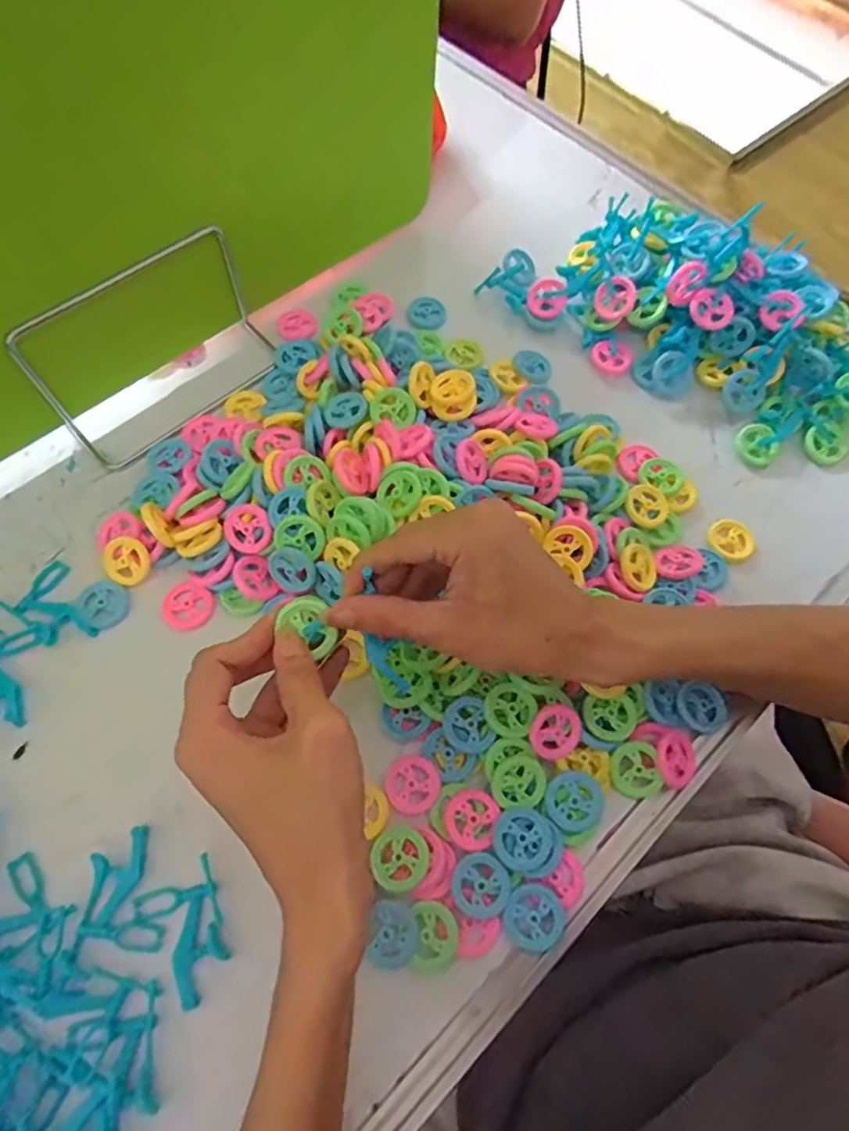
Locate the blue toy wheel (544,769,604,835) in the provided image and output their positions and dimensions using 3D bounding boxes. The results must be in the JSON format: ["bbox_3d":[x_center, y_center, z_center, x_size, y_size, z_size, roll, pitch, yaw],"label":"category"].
[{"bbox_3d":[0.079,0.125,0.321,0.029,0.007,0.030,0,66,-1],"label":"blue toy wheel"}]

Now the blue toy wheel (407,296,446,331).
[{"bbox_3d":[0.002,-0.196,0.474,0.024,0.012,0.026,0,66,-1],"label":"blue toy wheel"}]

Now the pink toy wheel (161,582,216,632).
[{"bbox_3d":[-0.142,0.024,0.365,0.029,0.004,0.027,0,66,-1],"label":"pink toy wheel"}]

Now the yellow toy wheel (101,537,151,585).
[{"bbox_3d":[-0.182,-0.003,0.372,0.028,0.005,0.030,-39,87,10],"label":"yellow toy wheel"}]

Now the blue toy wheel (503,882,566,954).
[{"bbox_3d":[0.055,0.176,0.304,0.029,0.007,0.029,0,66,-1],"label":"blue toy wheel"}]

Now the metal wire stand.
[{"bbox_3d":[-0.170,-0.140,0.398,0.155,0.085,0.056,-39,73,-17],"label":"metal wire stand"}]

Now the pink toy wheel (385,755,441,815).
[{"bbox_3d":[-0.006,0.118,0.327,0.029,0.004,0.028,0,66,-1],"label":"pink toy wheel"}]

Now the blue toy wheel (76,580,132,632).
[{"bbox_3d":[-0.193,0.023,0.365,0.030,0.004,0.027,42,72,16],"label":"blue toy wheel"}]

